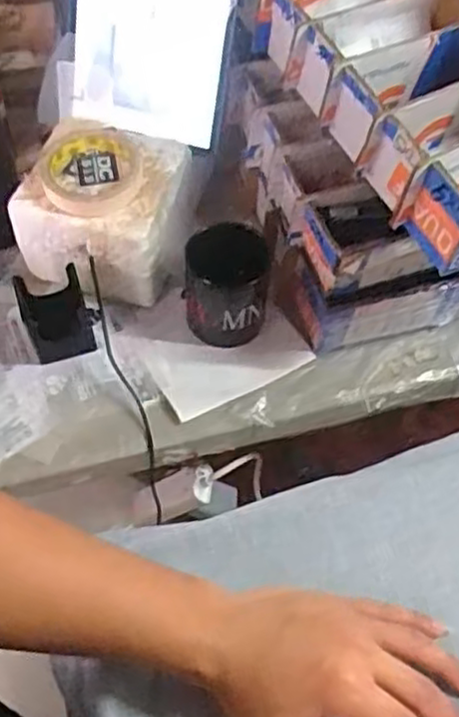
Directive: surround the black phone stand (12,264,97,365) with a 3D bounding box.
[{"bbox_3d":[-0.166,-0.043,0.699,0.067,0.072,0.062,-12,59,-10],"label":"black phone stand"}]

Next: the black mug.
[{"bbox_3d":[-0.004,-0.070,0.702,0.076,0.099,0.078,1,58,-2],"label":"black mug"}]

